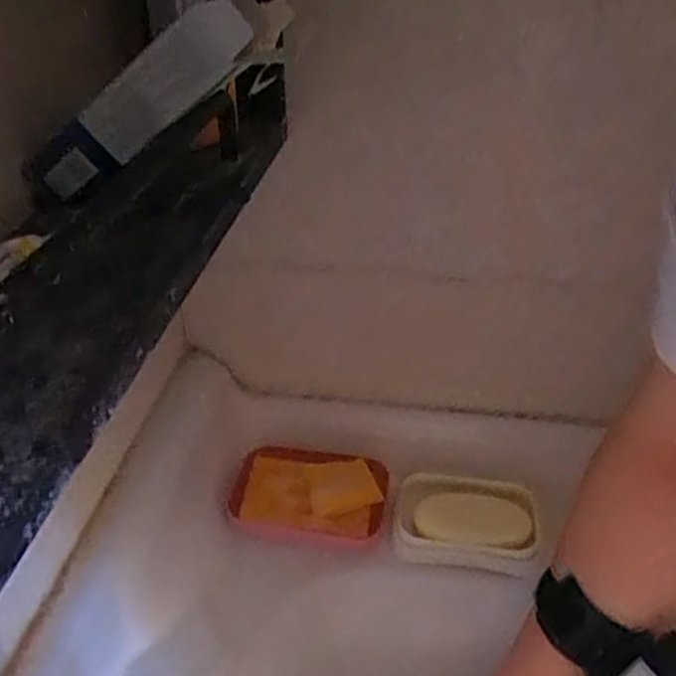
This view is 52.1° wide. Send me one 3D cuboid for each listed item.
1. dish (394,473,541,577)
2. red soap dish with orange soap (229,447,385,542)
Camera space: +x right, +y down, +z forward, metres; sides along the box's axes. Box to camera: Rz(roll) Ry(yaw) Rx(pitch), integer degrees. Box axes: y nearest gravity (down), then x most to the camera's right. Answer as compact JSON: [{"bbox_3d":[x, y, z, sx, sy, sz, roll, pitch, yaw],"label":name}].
[{"bbox_3d":[0.105,0.151,0.573,0.115,0.026,0.077,0,32,1],"label":"dish"},{"bbox_3d":[-0.022,0.127,0.583,0.123,0.023,0.078,2,33,4],"label":"red soap dish with orange soap"}]

